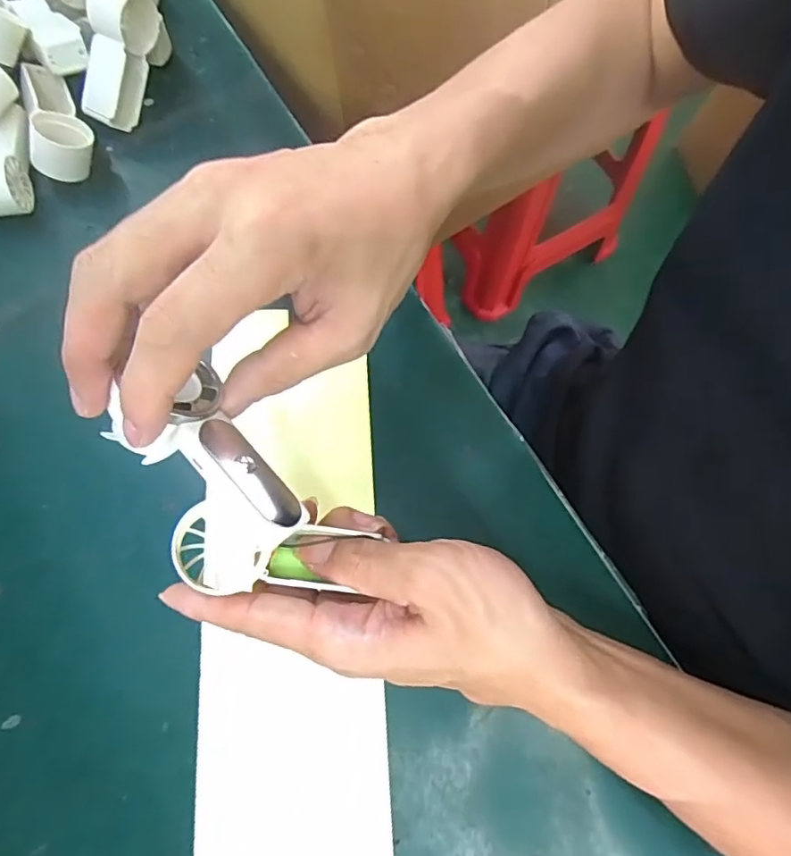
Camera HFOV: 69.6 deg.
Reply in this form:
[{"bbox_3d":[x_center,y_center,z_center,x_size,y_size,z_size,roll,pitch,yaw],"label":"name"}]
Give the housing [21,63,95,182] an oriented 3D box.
[{"bbox_3d":[-0.262,-0.235,0.436,0.046,0.037,0.104,-26,75,-9],"label":"housing"}]

